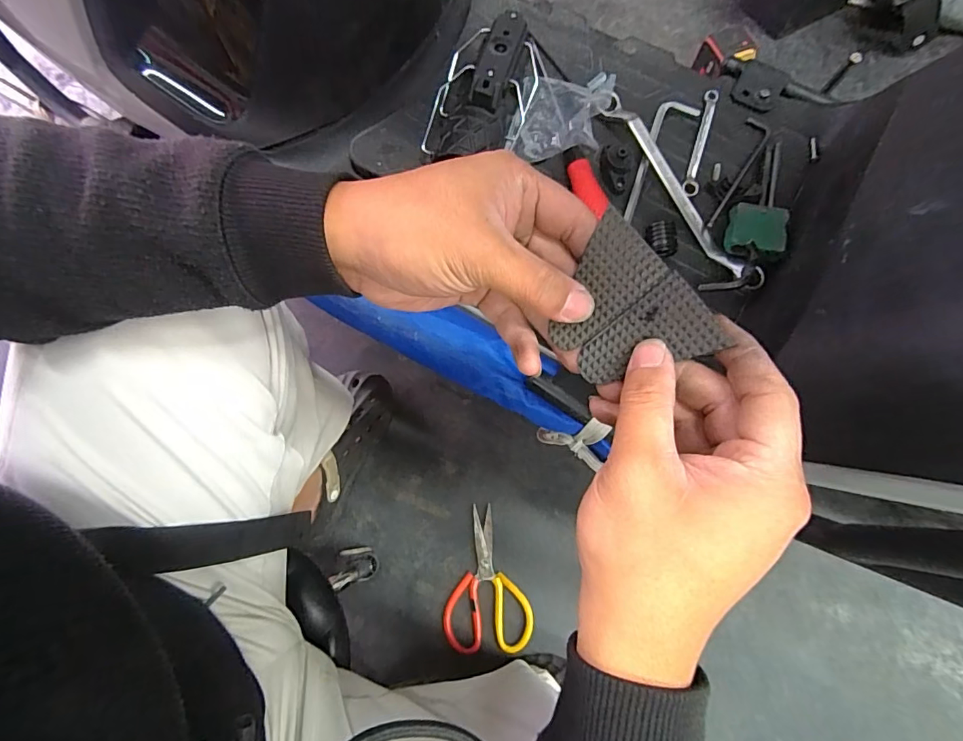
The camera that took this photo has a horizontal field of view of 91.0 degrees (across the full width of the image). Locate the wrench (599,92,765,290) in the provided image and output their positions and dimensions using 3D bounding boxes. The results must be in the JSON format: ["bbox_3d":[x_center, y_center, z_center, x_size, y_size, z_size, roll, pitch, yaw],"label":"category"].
[{"bbox_3d":[0.195,-0.184,0.476,0.022,0.038,0.253,-30,74,-7],"label":"wrench"}]

